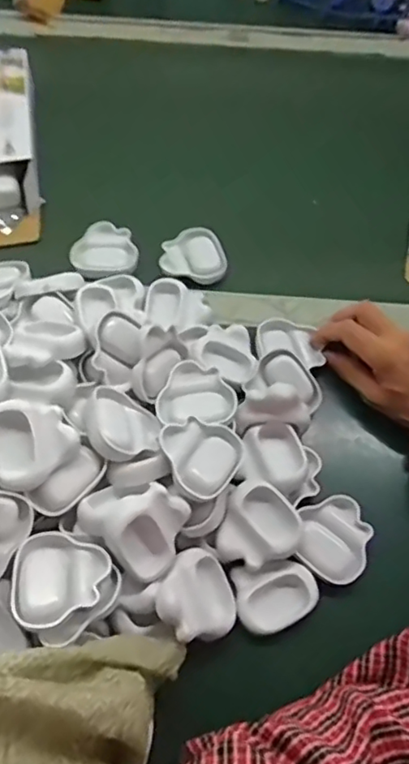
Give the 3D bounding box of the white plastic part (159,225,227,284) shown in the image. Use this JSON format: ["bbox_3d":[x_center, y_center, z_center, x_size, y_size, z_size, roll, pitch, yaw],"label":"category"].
[{"bbox_3d":[-0.011,-0.134,0.596,0.066,0.020,0.057,4,62,1],"label":"white plastic part"}]

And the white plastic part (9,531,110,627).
[{"bbox_3d":[-0.099,0.134,0.383,0.062,0.019,0.060,0,62,-1],"label":"white plastic part"}]

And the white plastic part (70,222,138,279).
[{"bbox_3d":[-0.105,-0.140,0.596,0.068,0.017,0.064,0,62,-1],"label":"white plastic part"}]

